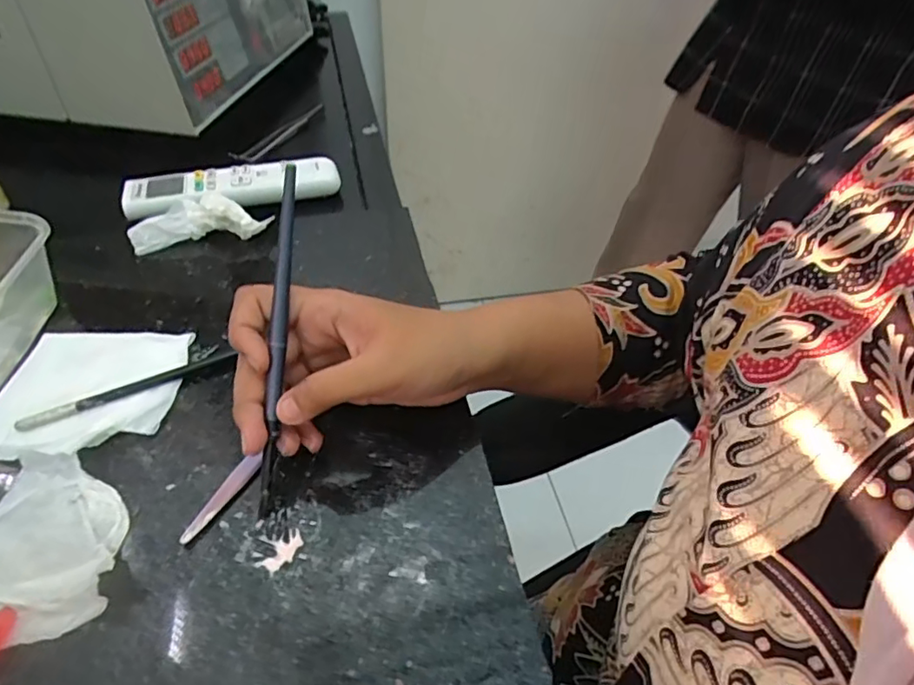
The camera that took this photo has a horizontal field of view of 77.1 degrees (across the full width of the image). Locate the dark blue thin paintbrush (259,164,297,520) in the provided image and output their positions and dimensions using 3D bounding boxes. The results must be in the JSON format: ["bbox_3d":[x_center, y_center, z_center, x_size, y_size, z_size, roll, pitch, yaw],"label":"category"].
[{"bbox_3d":[-0.085,0.000,0.274,0.007,0.165,0.008,5,0,1],"label":"dark blue thin paintbrush"}]

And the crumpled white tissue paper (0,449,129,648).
[{"bbox_3d":[-0.194,0.086,0.254,0.081,0.017,0.090,-11,46,-14],"label":"crumpled white tissue paper"}]

